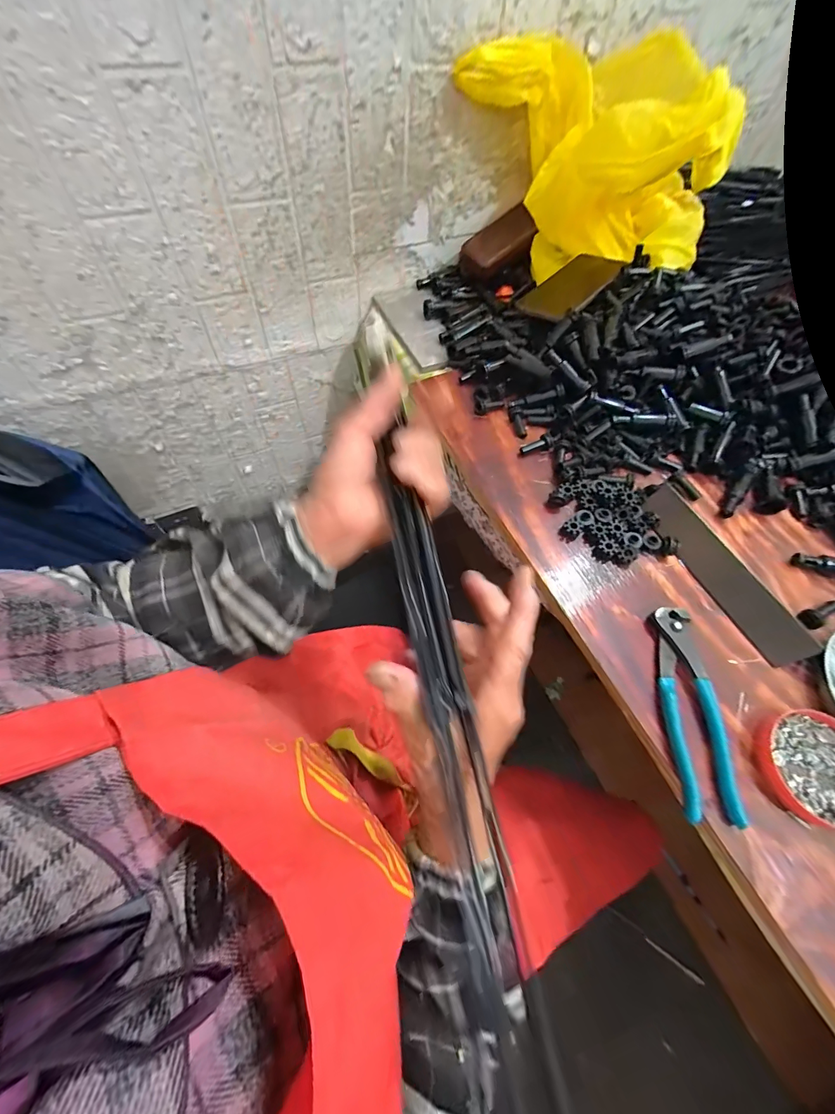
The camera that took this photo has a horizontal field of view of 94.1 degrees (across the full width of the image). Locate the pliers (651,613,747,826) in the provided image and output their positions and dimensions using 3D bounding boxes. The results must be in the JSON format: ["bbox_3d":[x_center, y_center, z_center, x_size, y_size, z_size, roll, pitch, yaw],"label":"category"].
[{"bbox_3d":[0.224,0.123,0.324,0.043,0.014,0.162,3,63,-1],"label":"pliers"}]

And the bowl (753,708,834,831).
[{"bbox_3d":[0.311,0.164,0.301,0.080,0.018,0.079,-18,66,-11],"label":"bowl"}]

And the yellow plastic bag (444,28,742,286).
[{"bbox_3d":[0.245,-0.492,0.505,0.279,0.196,0.279,-40,72,-20],"label":"yellow plastic bag"}]

